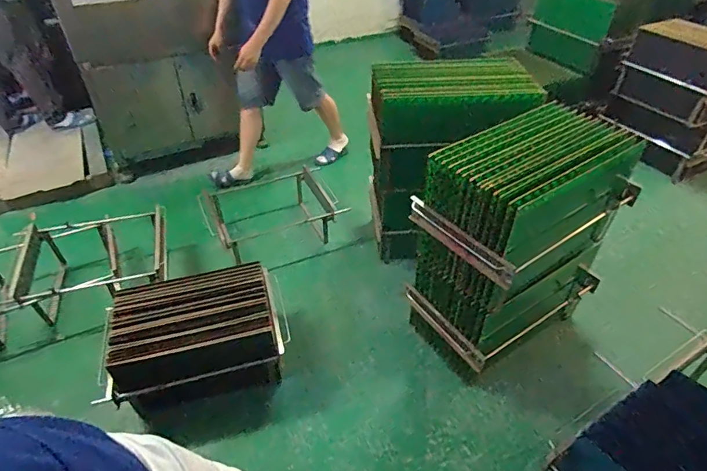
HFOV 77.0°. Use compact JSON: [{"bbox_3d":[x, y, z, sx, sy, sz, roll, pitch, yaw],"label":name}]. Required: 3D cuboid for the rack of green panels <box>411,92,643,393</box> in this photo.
[{"bbox_3d":[0.557,0.044,1.555,0.641,0.792,0.369,-24,46,-25],"label":"rack of green panels"}]

